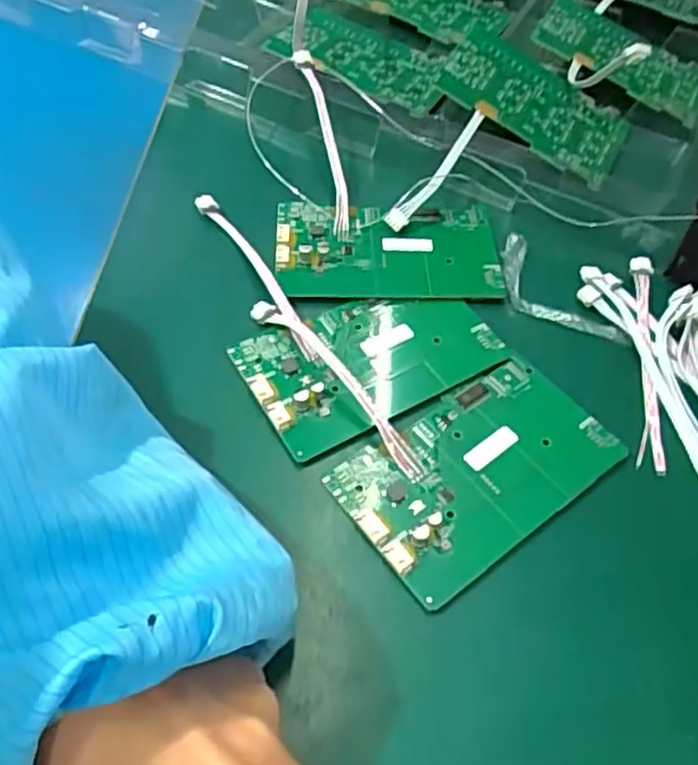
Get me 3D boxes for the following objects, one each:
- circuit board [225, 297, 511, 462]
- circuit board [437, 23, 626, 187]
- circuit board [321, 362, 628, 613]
[{"bbox_3d":[0.011,-0.016,0.374,0.129,0.008,0.075,-24,60,-18],"label":"circuit board"},{"bbox_3d":[0.126,-0.189,0.478,0.128,0.010,0.081,32,61,-1],"label":"circuit board"},{"bbox_3d":[0.062,0.041,0.340,0.128,0.008,0.077,-31,62,-21],"label":"circuit board"}]

